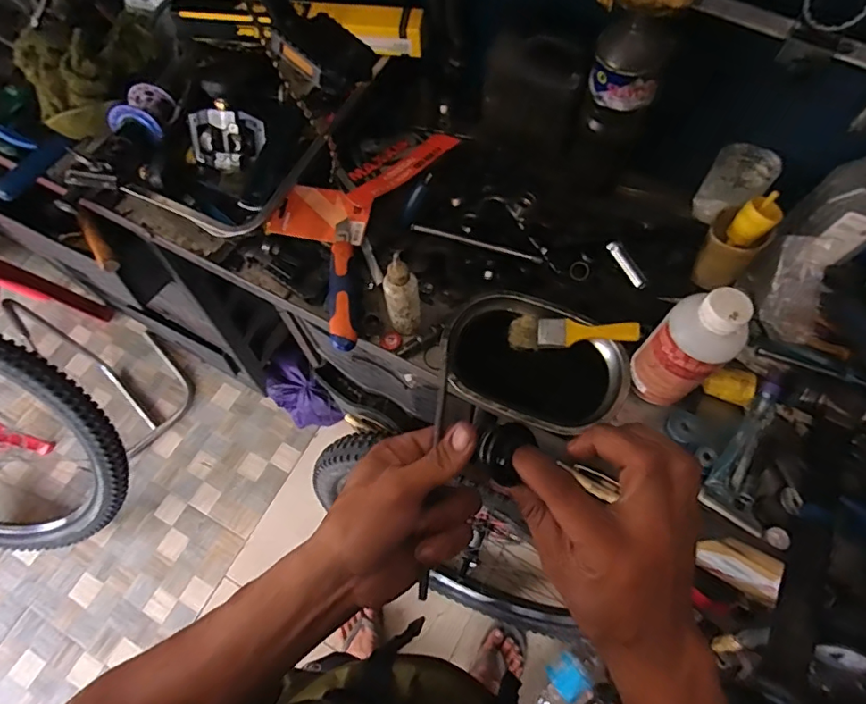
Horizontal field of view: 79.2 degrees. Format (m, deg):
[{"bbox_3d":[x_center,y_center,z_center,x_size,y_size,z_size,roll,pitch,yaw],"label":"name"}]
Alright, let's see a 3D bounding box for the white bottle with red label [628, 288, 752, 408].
[{"bbox_3d":[0.261,-0.002,0.543,0.060,0.169,0.073,-35,70,-12],"label":"white bottle with red label"}]

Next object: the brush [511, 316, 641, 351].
[{"bbox_3d":[0.170,-0.026,0.637,0.150,0.009,0.041,-2,79,12],"label":"brush"}]

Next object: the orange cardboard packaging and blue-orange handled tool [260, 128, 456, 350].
[{"bbox_3d":[-0.113,-0.190,0.701,0.173,0.044,0.359,19,69,10],"label":"orange cardboard packaging and blue-orange handled tool"}]

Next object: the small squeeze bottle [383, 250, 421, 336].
[{"bbox_3d":[-0.036,-0.064,0.617,0.038,0.127,0.036,-1,67,2],"label":"small squeeze bottle"}]

